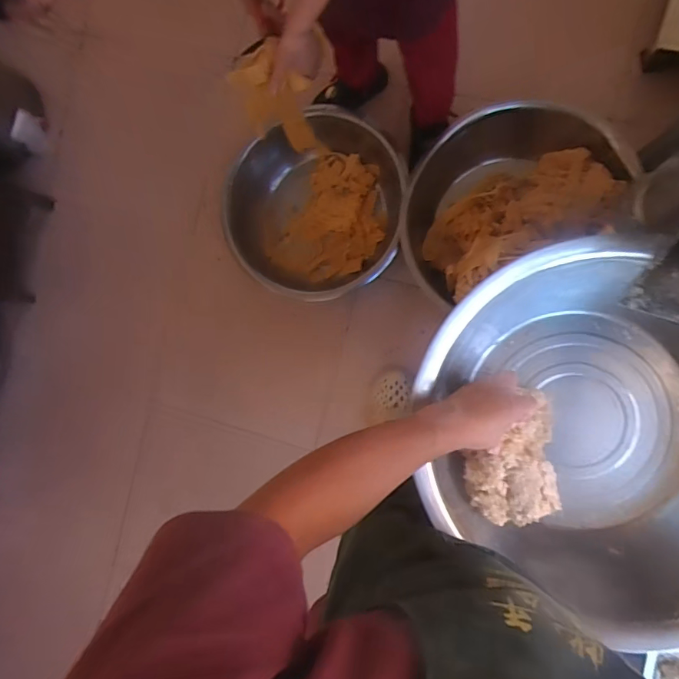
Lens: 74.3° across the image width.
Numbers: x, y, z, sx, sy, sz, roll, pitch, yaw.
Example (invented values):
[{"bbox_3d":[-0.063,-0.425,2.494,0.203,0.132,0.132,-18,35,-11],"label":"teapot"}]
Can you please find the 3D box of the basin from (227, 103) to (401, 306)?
[{"bbox_3d":[-0.073,-0.377,1.326,0.515,0.188,0.474,0,90,10],"label":"basin"}]

